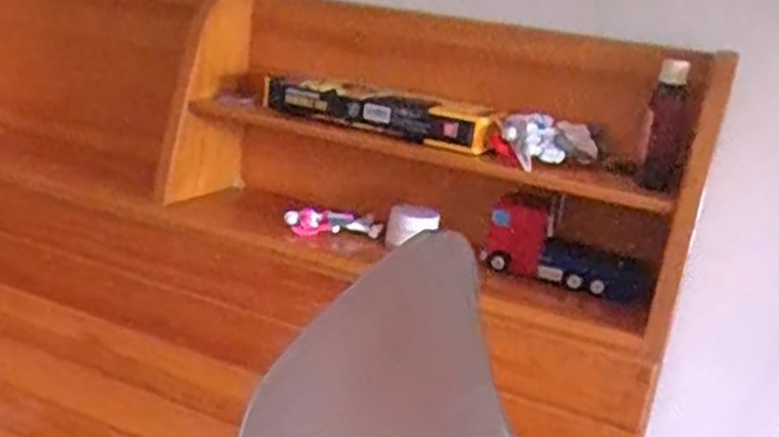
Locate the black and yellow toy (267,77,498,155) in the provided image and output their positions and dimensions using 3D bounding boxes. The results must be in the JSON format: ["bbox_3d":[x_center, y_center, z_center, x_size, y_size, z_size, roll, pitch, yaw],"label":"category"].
[{"bbox_3d":[-0.016,-0.115,0.810,0.264,0.040,0.056,15,17,22],"label":"black and yellow toy"}]

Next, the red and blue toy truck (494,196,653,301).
[{"bbox_3d":[0.176,0.041,0.753,0.159,0.067,0.050,23,19,9],"label":"red and blue toy truck"}]

